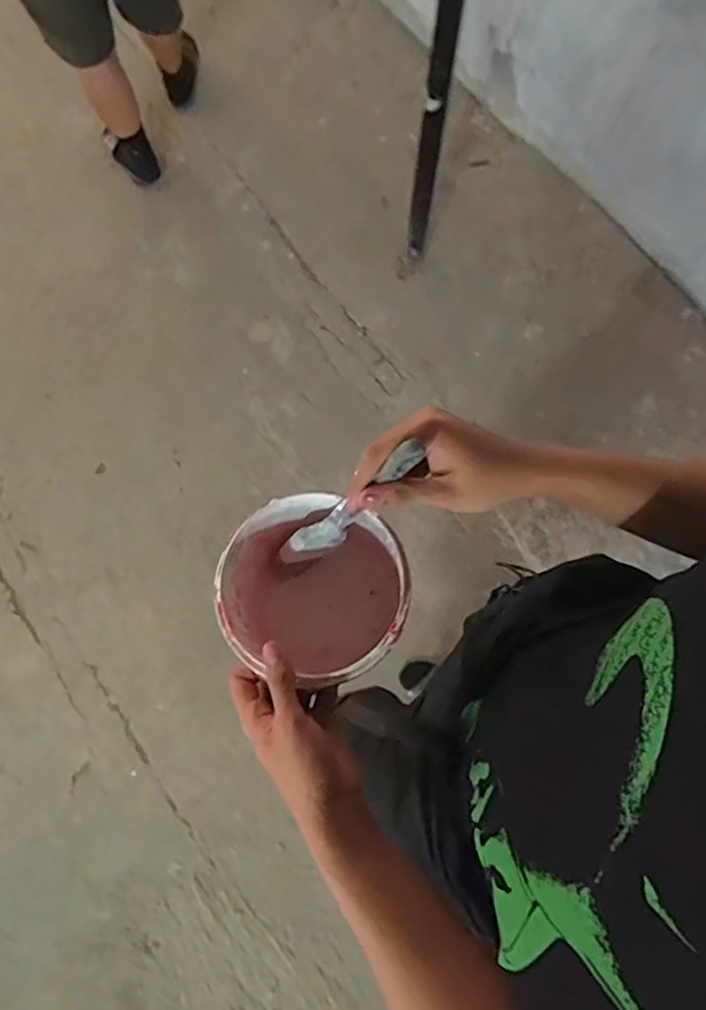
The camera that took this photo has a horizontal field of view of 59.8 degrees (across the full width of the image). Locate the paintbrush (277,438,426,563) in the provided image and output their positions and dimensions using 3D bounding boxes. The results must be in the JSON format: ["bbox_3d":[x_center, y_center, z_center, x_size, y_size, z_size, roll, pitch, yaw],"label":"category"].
[{"bbox_3d":[-0.006,0.005,0.523,0.040,0.220,0.024,-18,75,-34],"label":"paintbrush"}]

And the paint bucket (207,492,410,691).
[{"bbox_3d":[-0.037,0.087,0.595,0.161,0.163,0.154,0,76,-2],"label":"paint bucket"}]

